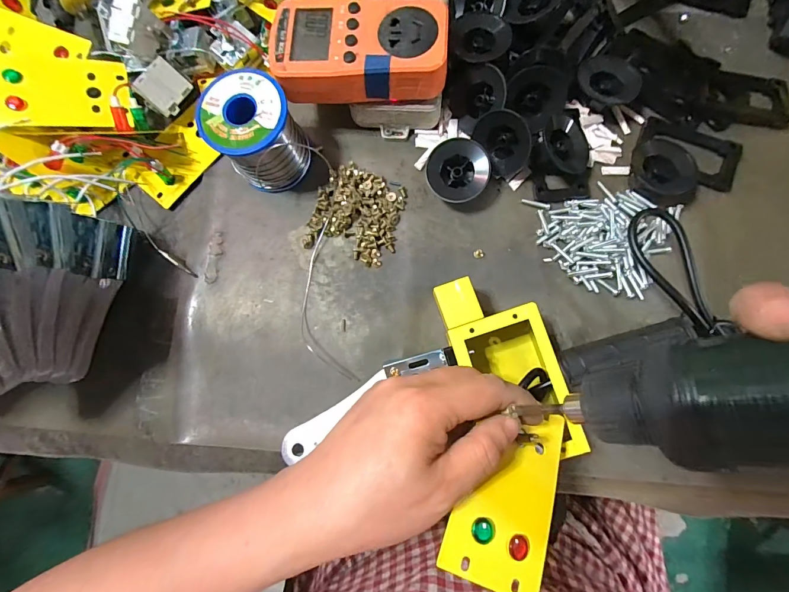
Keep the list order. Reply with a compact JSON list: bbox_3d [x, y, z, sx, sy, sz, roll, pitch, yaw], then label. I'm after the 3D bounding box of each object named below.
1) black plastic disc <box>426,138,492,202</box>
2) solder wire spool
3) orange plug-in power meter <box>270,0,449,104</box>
[{"bbox_3d":[0.050,-0.100,0.291,0.048,0.018,0.048,0,96,1],"label":"black plastic disc"},{"bbox_3d":[-0.107,-0.127,0.286,0.061,0.061,0.063,0,81,3],"label":"solder wire spool"},{"bbox_3d":[-0.025,-0.183,0.269,0.124,0.030,0.062,1,81,3],"label":"orange plug-in power meter"}]

